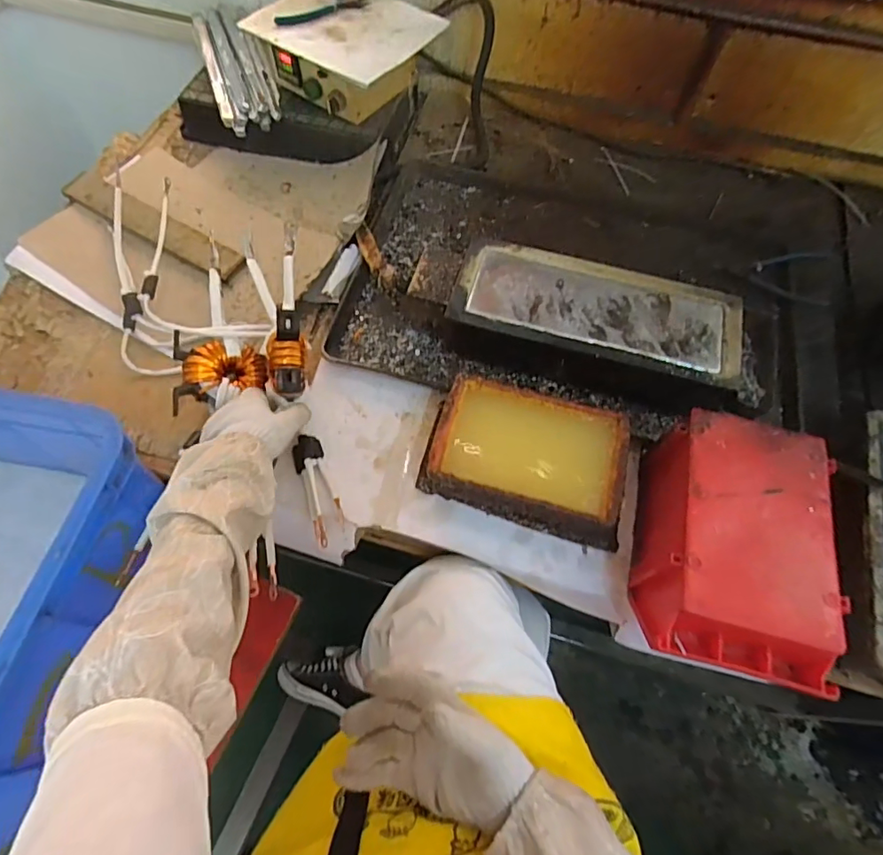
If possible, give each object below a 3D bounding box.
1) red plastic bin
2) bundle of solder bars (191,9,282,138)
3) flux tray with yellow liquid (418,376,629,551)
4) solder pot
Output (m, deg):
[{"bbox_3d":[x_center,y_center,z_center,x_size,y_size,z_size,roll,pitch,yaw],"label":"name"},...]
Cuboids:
[{"bbox_3d":[0.280,0.115,0.502,0.150,0.101,0.229,13,63,4],"label":"red plastic bin"},{"bbox_3d":[-0.334,-0.596,0.843,0.095,0.036,0.309,-17,65,-11],"label":"bundle of solder bars"},{"bbox_3d":[0.098,0.034,0.570,0.215,0.067,0.135,16,64,5],"label":"flux tray with yellow liquid"},{"bbox_3d":[0.181,-0.123,0.643,0.338,0.086,0.151,16,64,5],"label":"solder pot"}]

